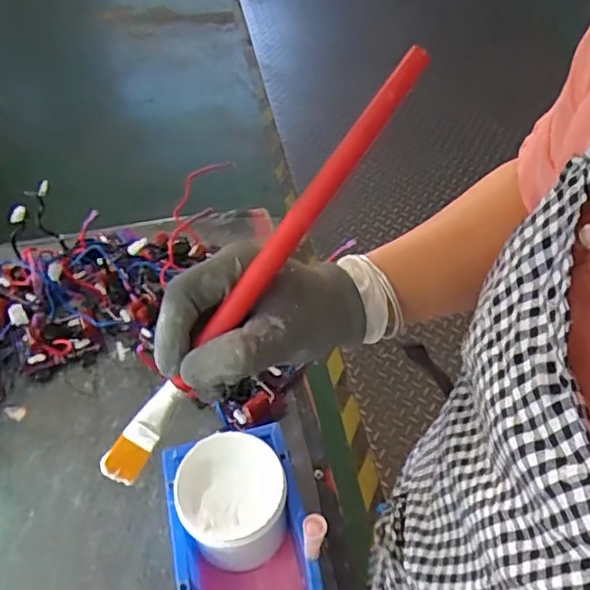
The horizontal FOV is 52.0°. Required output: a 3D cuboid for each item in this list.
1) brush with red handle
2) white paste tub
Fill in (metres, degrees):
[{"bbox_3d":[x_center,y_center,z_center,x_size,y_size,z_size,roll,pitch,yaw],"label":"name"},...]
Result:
[{"bbox_3d":[-0.018,-0.010,0.323,0.015,0.018,0.277,40,96,27],"label":"brush with red handle"},{"bbox_3d":[-0.058,0.194,0.557,0.090,0.111,0.098,-1,51,2],"label":"white paste tub"}]

